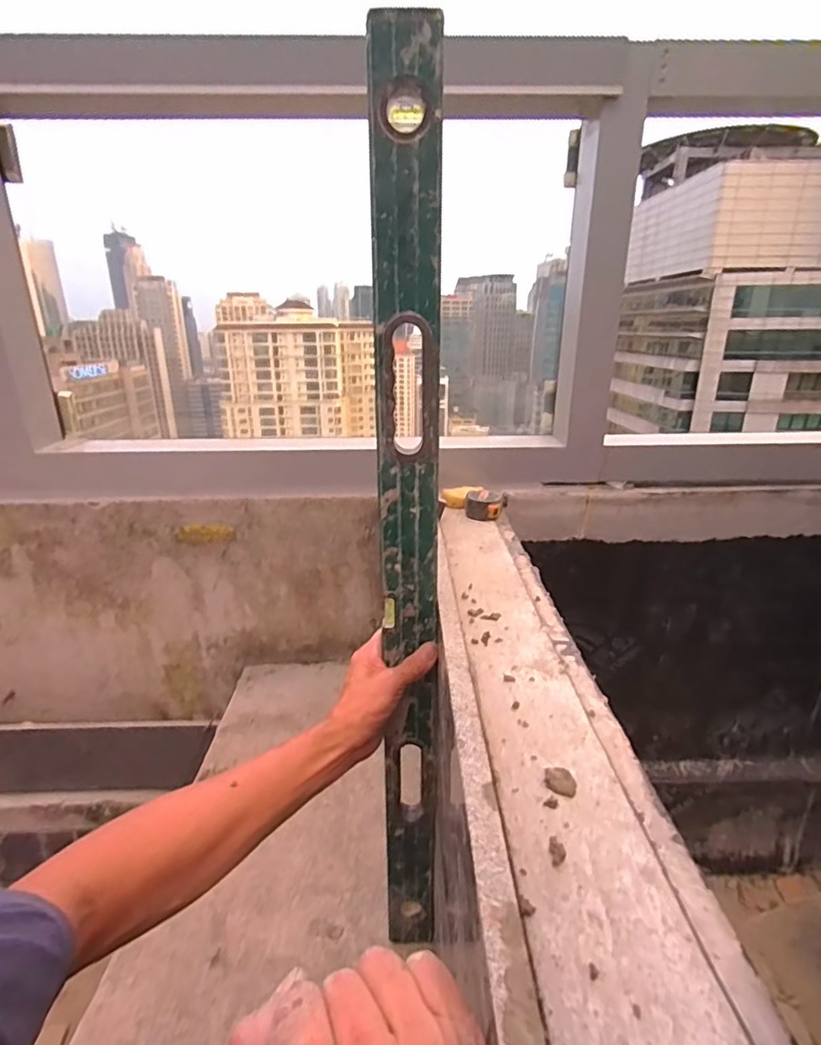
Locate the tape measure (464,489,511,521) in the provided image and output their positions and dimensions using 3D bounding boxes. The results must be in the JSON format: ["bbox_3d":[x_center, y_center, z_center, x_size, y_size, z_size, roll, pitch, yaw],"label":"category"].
[{"bbox_3d":[0.147,-0.033,1.030,0.081,0.045,0.067,5,21,15],"label":"tape measure"}]

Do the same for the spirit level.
[{"bbox_3d":[0.001,0.079,0.547,0.059,0.944,0.033,-1,20,-1],"label":"spirit level"}]

